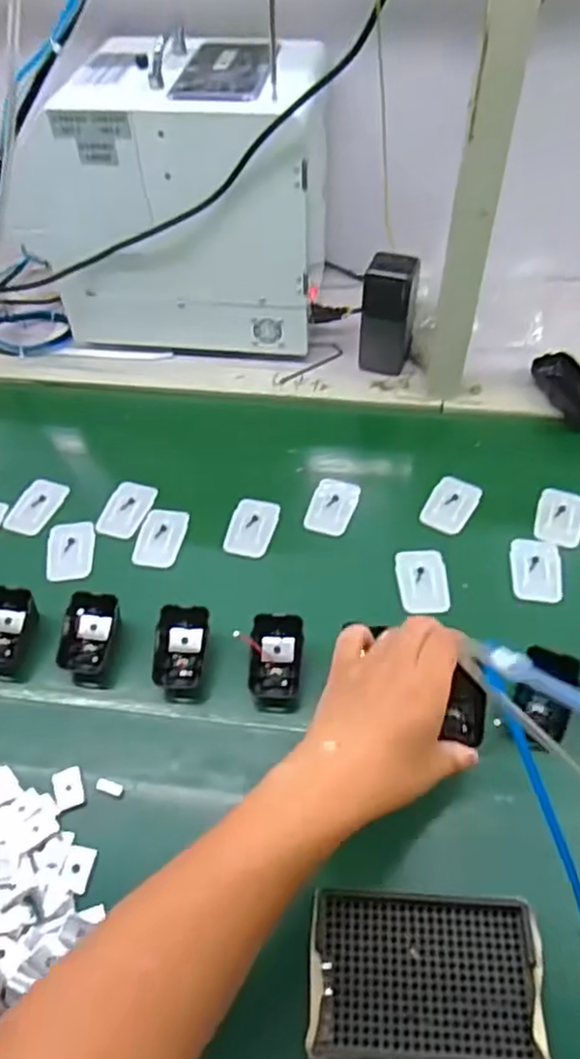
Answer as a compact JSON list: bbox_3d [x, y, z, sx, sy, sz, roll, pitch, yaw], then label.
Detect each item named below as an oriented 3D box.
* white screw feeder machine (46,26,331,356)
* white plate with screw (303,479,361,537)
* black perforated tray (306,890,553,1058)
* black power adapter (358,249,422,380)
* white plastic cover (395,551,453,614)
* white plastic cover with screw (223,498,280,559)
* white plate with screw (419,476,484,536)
[{"bbox_3d":[-0.120,-0.374,0.798,0.310,0.294,0.187,8,49,4],"label":"white screw feeder machine"},{"bbox_3d":[0.044,-0.024,0.698,0.046,0.007,0.068,15,50,11],"label":"white plate with screw"},{"bbox_3d":[0.085,0.284,0.431,0.142,0.017,0.092,4,49,1],"label":"black perforated tray"},{"bbox_3d":[0.113,-0.245,0.784,0.063,0.130,0.047,9,51,11],"label":"black power adapter"},{"bbox_3d":[0.124,0.048,0.636,0.047,0.004,0.067,2,49,-1],"label":"white plastic cover"},{"bbox_3d":[-0.038,-0.002,0.685,0.044,0.009,0.067,12,49,8],"label":"white plastic cover with screw"},{"bbox_3d":[0.164,-0.026,0.691,0.046,0.007,0.070,25,52,19],"label":"white plate with screw"}]

